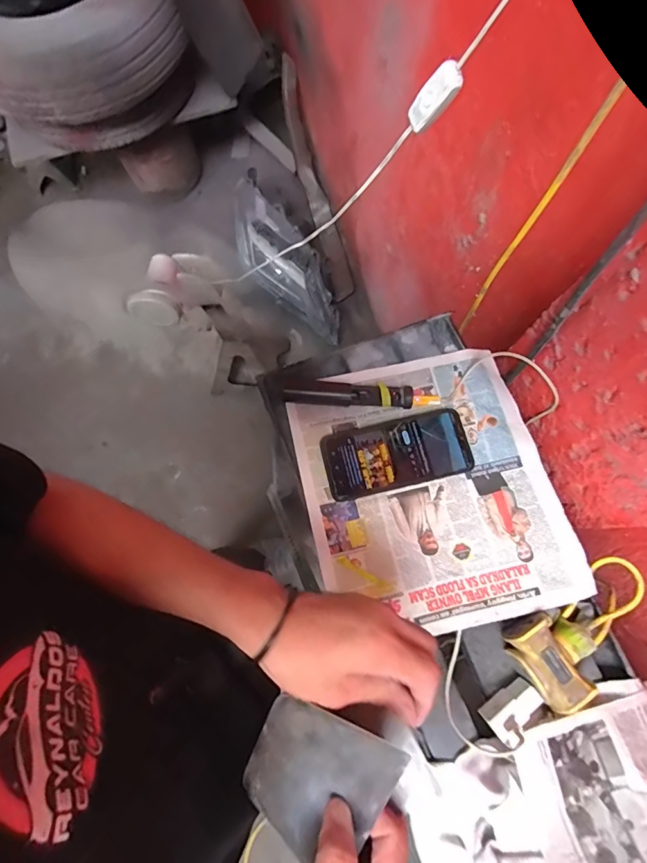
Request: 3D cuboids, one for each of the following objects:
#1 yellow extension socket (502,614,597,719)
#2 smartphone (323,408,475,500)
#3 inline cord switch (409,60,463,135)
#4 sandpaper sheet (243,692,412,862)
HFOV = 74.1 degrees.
[{"bbox_3d":[0.229,0.237,0.434,0.051,0.026,0.083,-27,77,-6],"label":"yellow extension socket"},{"bbox_3d":[0.089,0.025,0.515,0.174,0.014,0.084,-14,76,-3],"label":"smartphone"},{"bbox_3d":[0.091,-0.272,0.351,0.023,0.056,0.015,48,67,-12],"label":"inline cord switch"},{"bbox_3d":[-0.007,0.253,0.312,0.094,0.005,0.125,28,104,21],"label":"sandpaper sheet"}]

